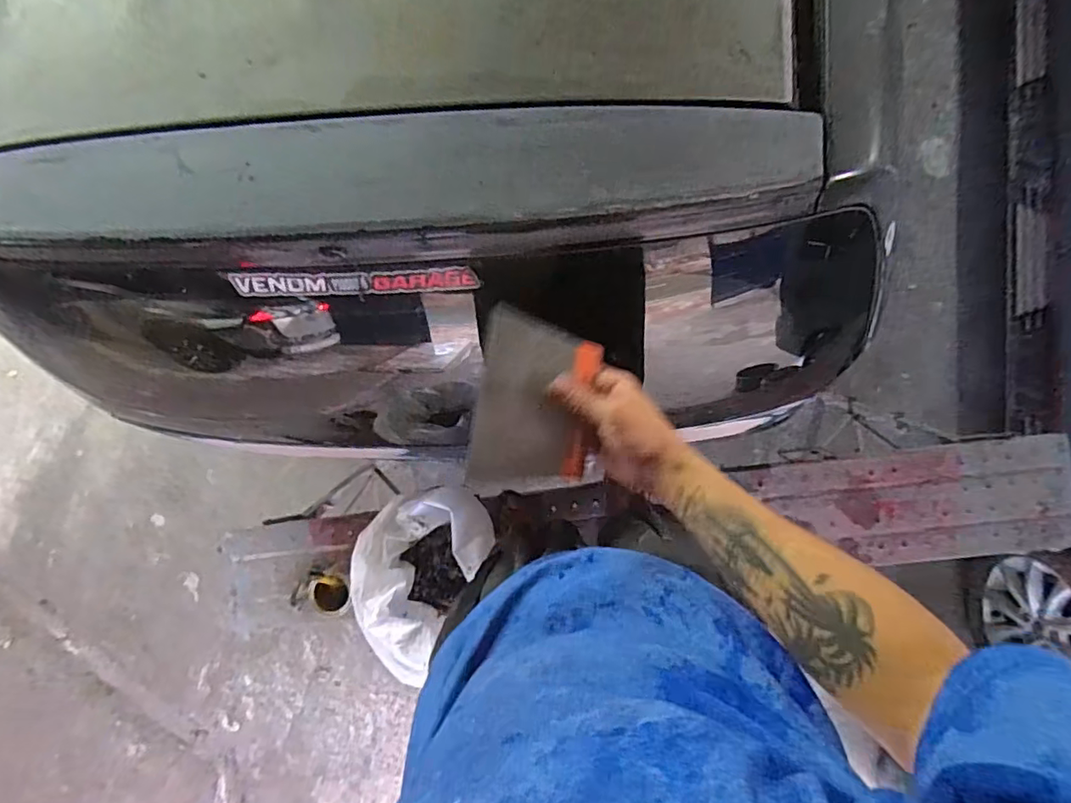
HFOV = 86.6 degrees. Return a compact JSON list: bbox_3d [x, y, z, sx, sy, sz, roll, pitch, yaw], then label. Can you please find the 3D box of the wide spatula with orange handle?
[{"bbox_3d":[0.000,0.004,0.490,0.096,0.032,0.152,9,88,5],"label":"wide spatula with orange handle"}]

